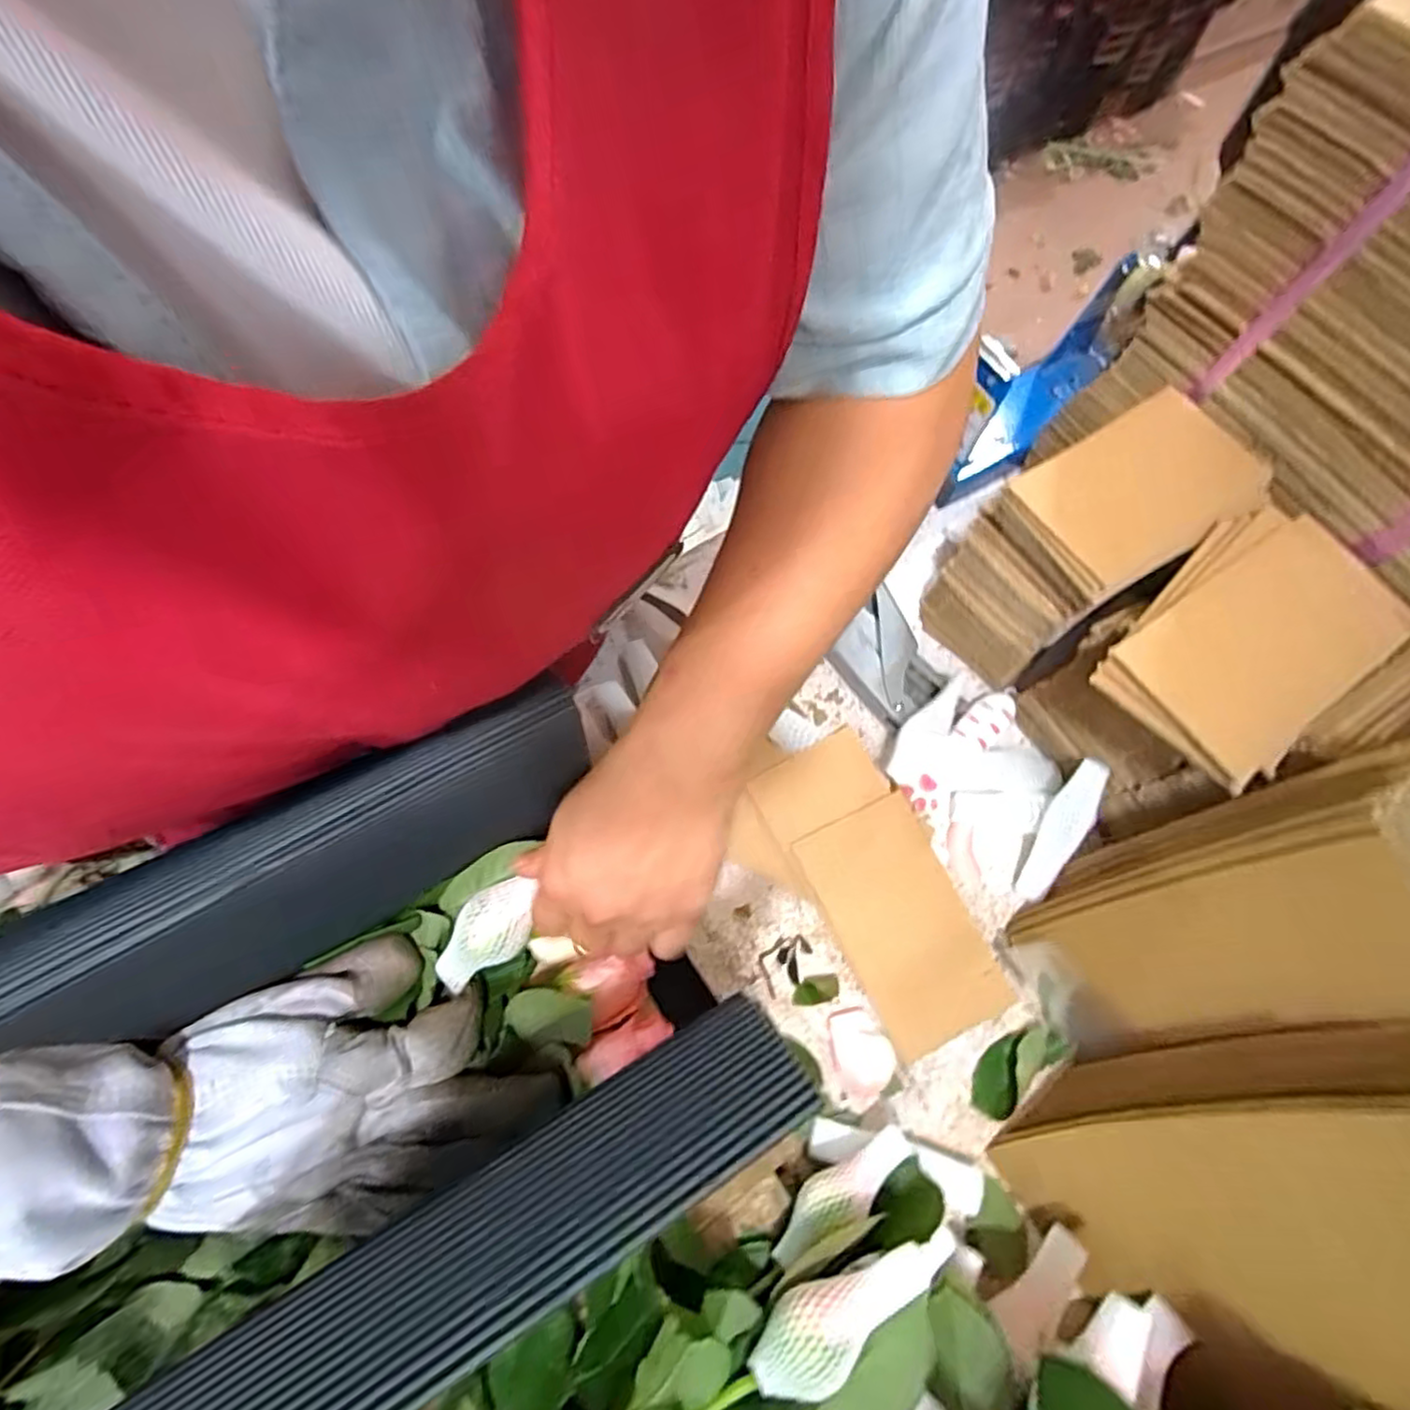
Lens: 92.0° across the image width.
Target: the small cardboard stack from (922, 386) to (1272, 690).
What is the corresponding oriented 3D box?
[{"bbox_3d":[0.243,-0.102,0.447,0.152,0.133,0.094,-34,73,-15],"label":"small cardboard stack"}]

